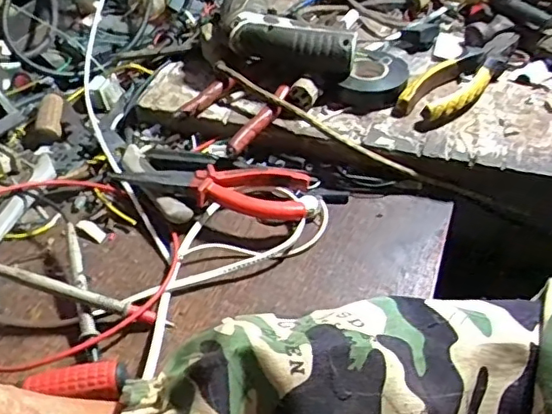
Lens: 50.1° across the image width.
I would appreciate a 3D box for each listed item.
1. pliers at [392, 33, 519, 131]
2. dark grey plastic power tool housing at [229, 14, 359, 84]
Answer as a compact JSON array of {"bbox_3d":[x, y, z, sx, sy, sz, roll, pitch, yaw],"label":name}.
[{"bbox_3d":[0.176,-0.125,0.553,0.058,0.020,0.170,34,56,29],"label":"pliers"},{"bbox_3d":[0.016,-0.147,0.537,0.109,0.040,0.033,10,47,11],"label":"dark grey plastic power tool housing"}]

